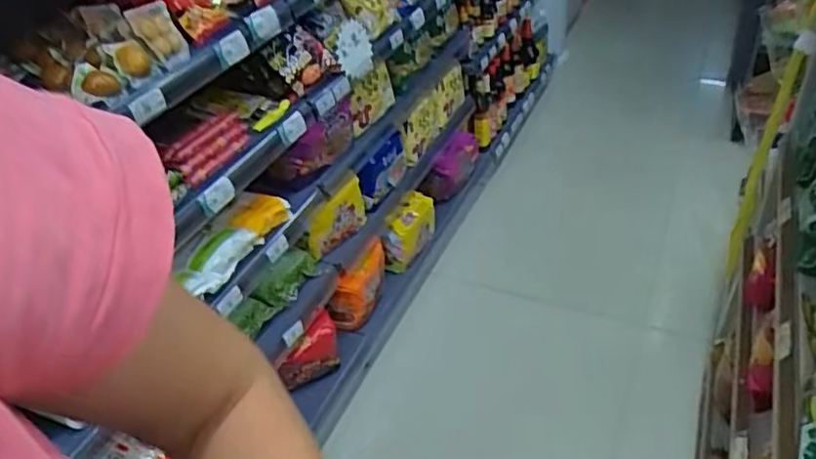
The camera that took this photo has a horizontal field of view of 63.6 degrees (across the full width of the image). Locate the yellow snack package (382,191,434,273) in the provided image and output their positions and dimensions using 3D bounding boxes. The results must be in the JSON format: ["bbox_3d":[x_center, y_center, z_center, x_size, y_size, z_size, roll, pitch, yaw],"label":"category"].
[{"bbox_3d":[0.010,0.001,1.754,0.074,0.132,0.192,20,46,28],"label":"yellow snack package"}]

